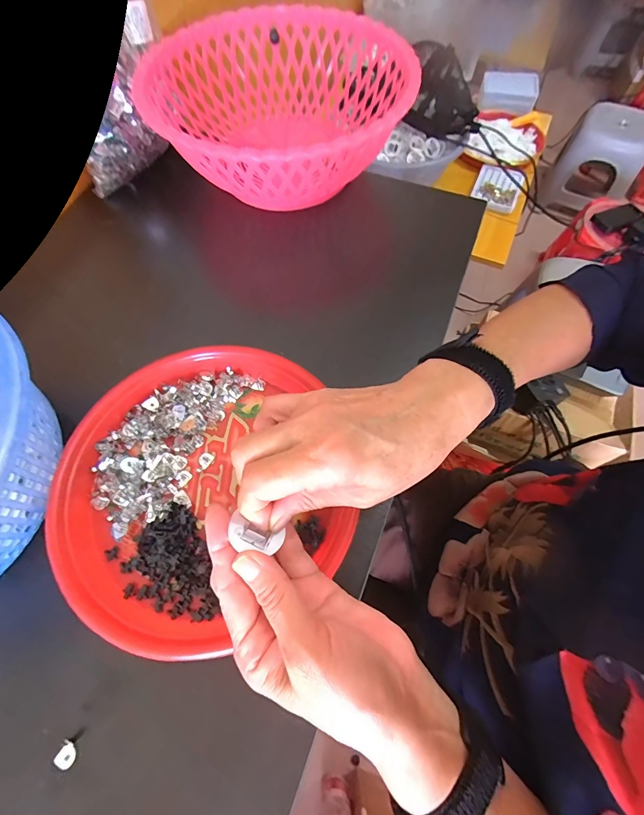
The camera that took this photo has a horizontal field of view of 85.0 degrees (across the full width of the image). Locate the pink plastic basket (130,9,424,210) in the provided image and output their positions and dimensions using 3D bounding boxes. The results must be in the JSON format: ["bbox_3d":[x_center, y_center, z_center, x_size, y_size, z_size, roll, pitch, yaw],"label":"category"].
[{"bbox_3d":[-0.043,-0.355,0.431,0.278,0.107,0.289,0,66,0],"label":"pink plastic basket"}]

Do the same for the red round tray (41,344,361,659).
[{"bbox_3d":[-0.102,0.059,0.293,0.221,0.031,0.234,0,66,0],"label":"red round tray"}]

